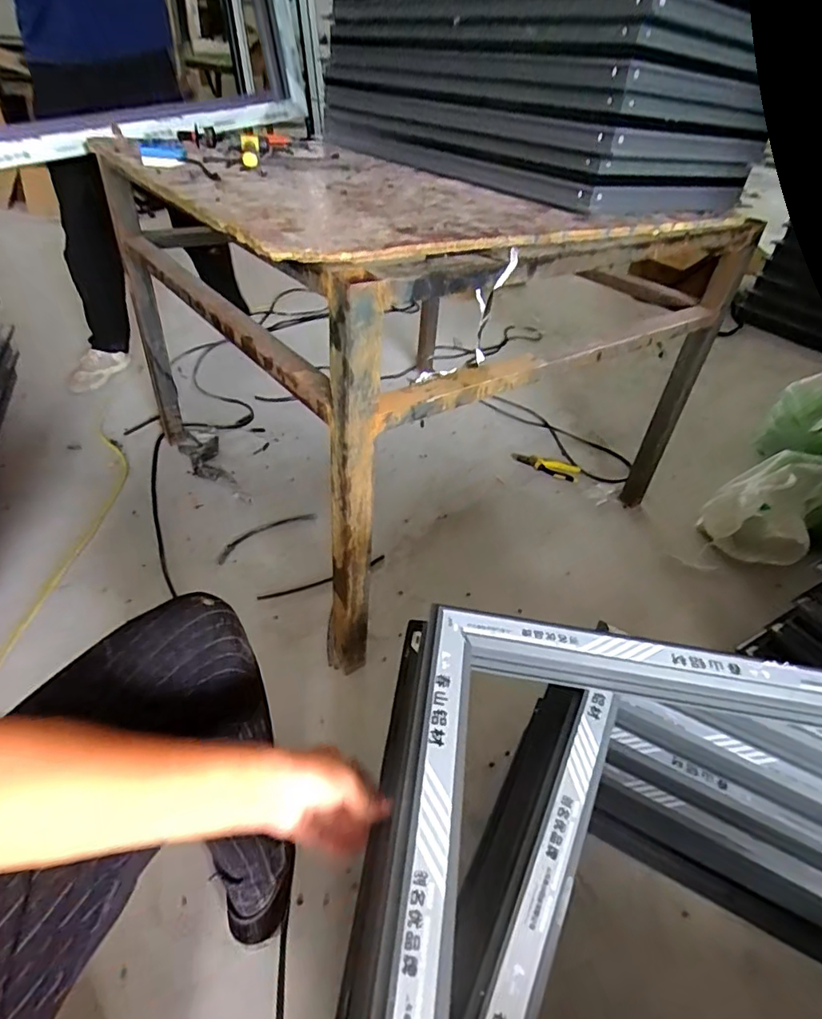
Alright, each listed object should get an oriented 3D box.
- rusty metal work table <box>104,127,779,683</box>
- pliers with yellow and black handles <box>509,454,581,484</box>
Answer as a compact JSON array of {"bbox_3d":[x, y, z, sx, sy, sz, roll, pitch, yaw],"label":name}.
[{"bbox_3d":[-0.023,-0.406,1.306,1.016,0.712,0.980,-24,47,-31],"label":"rusty metal work table"},{"bbox_3d":[0.409,-0.134,1.660,0.206,0.016,0.076,19,42,15],"label":"pliers with yellow and black handles"}]

